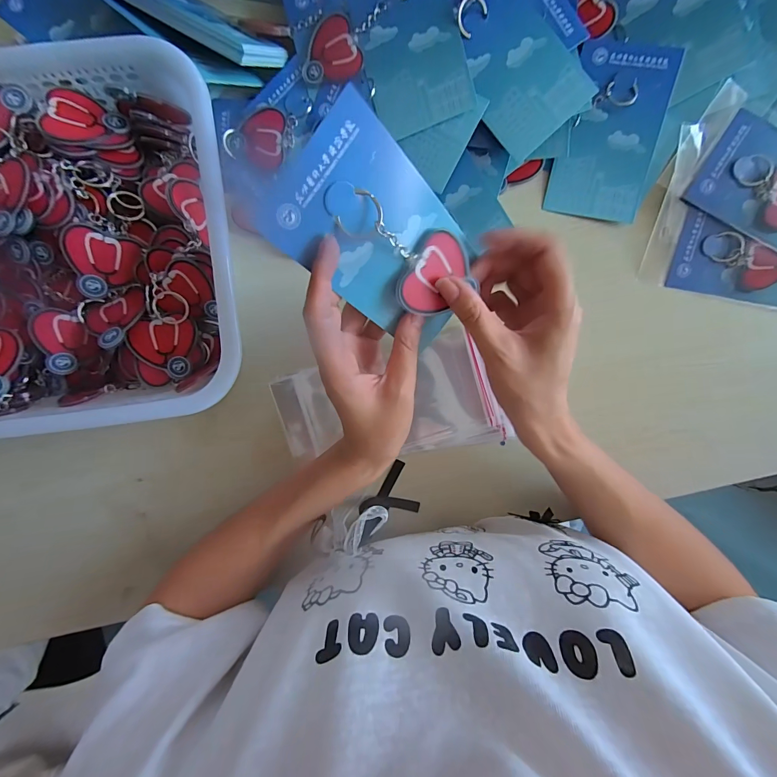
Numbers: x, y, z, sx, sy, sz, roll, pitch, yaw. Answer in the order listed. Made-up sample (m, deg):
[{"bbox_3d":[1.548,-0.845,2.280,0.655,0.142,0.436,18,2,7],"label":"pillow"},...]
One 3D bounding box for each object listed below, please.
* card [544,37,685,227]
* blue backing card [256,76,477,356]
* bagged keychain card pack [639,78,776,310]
[{"bbox_3d":[0.194,-0.222,0.315,0.080,0.016,0.136,10,96,-1],"label":"card"},{"bbox_3d":[0.000,-0.084,0.209,0.125,0.010,0.079,32,101,-37],"label":"blue backing card"},{"bbox_3d":[0.371,-0.151,0.309,0.259,0.018,0.163,11,96,-1],"label":"bagged keychain card pack"}]

